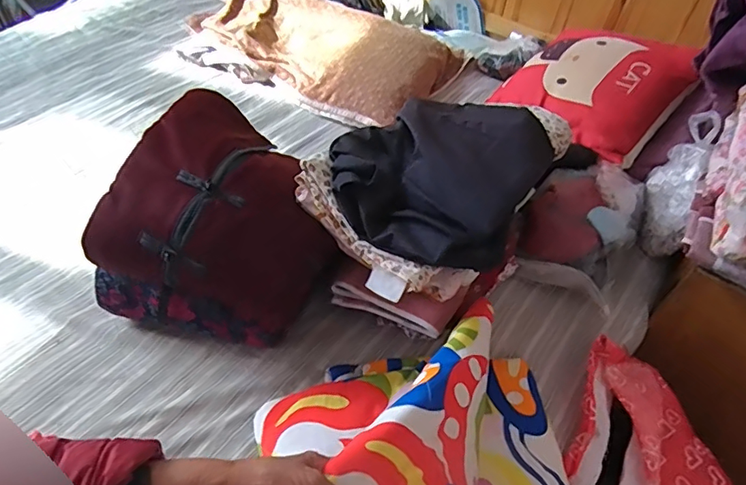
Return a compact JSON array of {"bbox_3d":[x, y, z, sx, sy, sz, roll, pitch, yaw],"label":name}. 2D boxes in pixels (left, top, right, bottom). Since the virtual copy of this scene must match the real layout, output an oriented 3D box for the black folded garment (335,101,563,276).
[{"bbox_3d":[0.087,-0.106,0.679,0.256,0.058,0.318,27,53,18],"label":"black folded garment"}]

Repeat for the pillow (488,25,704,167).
[{"bbox_3d":[0.443,-0.320,1.035,0.335,0.120,0.360,-38,57,1],"label":"pillow"}]

